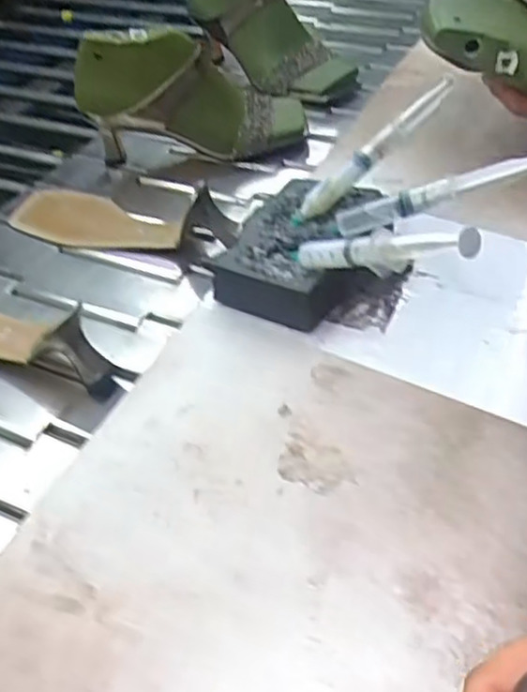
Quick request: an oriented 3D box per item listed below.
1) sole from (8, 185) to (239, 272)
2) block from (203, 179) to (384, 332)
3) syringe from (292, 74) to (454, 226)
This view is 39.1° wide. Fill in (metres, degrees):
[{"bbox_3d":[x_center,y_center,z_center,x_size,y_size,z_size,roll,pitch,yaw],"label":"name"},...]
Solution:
[{"bbox_3d":[-0.134,-0.120,0.666,0.222,0.054,0.068,19,47,24],"label":"sole"},{"bbox_3d":[0.030,-0.067,0.518,0.091,0.037,0.135,21,48,25],"label":"block"},{"bbox_3d":[0.078,-0.137,0.530,0.148,0.022,0.020,-42,50,-2],"label":"syringe"}]

